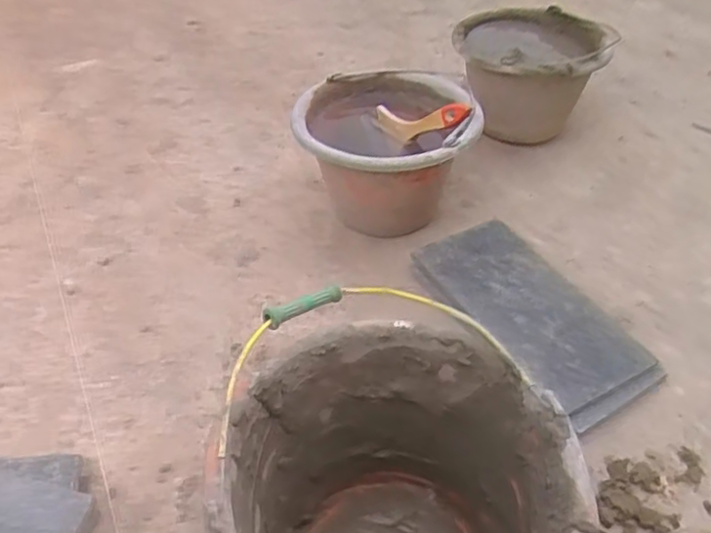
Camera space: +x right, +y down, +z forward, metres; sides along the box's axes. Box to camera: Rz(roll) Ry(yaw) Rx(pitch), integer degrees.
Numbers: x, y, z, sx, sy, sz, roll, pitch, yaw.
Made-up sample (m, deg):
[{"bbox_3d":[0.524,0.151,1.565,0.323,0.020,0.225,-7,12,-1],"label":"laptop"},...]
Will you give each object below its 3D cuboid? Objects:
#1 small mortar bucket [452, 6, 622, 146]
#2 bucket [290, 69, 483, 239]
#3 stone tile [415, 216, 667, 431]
[{"bbox_3d":[0.285,-0.320,1.113,0.232,0.169,0.211,3,49,-3],"label":"small mortar bucket"},{"bbox_3d":[0.034,-0.160,0.948,0.238,0.182,0.227,3,49,-3],"label":"bucket"},{"bbox_3d":[0.218,0.055,0.824,0.150,0.018,0.311,-22,49,-23],"label":"stone tile"}]

